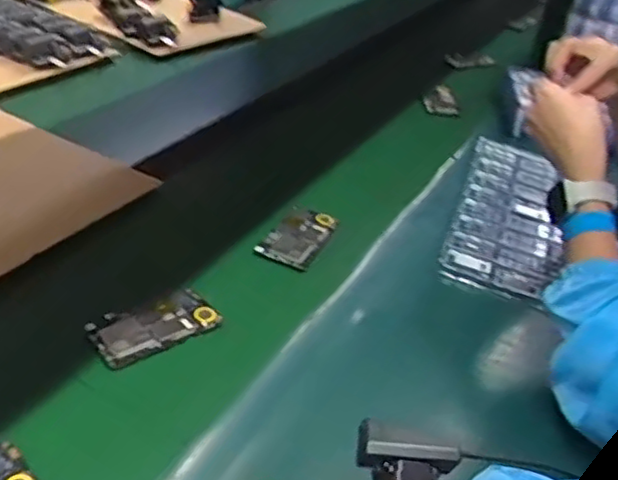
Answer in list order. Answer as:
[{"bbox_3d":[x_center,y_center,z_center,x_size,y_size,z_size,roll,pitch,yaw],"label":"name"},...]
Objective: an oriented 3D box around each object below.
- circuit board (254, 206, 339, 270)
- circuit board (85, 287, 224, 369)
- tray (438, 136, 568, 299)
[{"bbox_3d":[-0.011,-0.005,0.844,0.067,0.013,0.110,21,37,18],"label":"circuit board"},{"bbox_3d":[-0.153,0.084,0.681,0.122,0.010,0.064,-20,43,-33],"label":"circuit board"},{"bbox_3d":[0.282,-0.040,0.947,0.142,0.027,0.360,16,36,13],"label":"tray"}]

